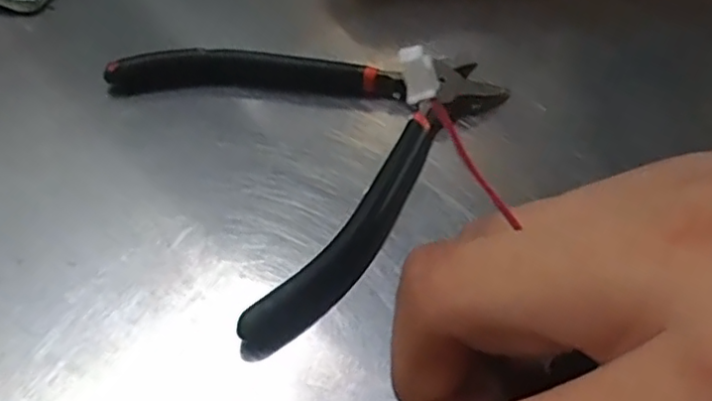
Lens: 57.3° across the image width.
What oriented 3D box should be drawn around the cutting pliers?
[{"bbox_3d":[-0.012,-0.028,0.239,0.133,0.010,0.129,-27,57,-24],"label":"cutting pliers"}]

